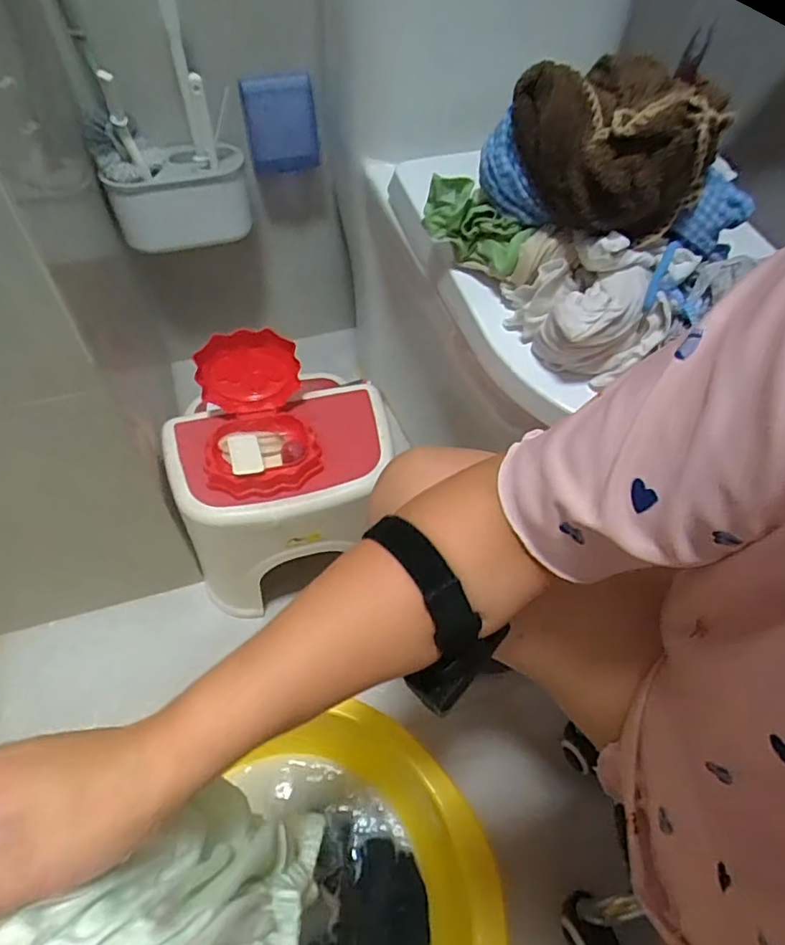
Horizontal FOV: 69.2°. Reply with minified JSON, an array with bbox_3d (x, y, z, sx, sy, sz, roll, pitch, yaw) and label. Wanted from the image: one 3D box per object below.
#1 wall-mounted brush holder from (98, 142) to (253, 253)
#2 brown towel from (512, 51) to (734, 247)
[{"bbox_3d":[-0.298,-0.385,0.813,0.182,0.127,0.068,-9,55,-9],"label":"wall-mounted brush holder"},{"bbox_3d":[0.167,-0.248,0.437,0.105,0.083,0.132,-25,59,-19],"label":"brown towel"}]

